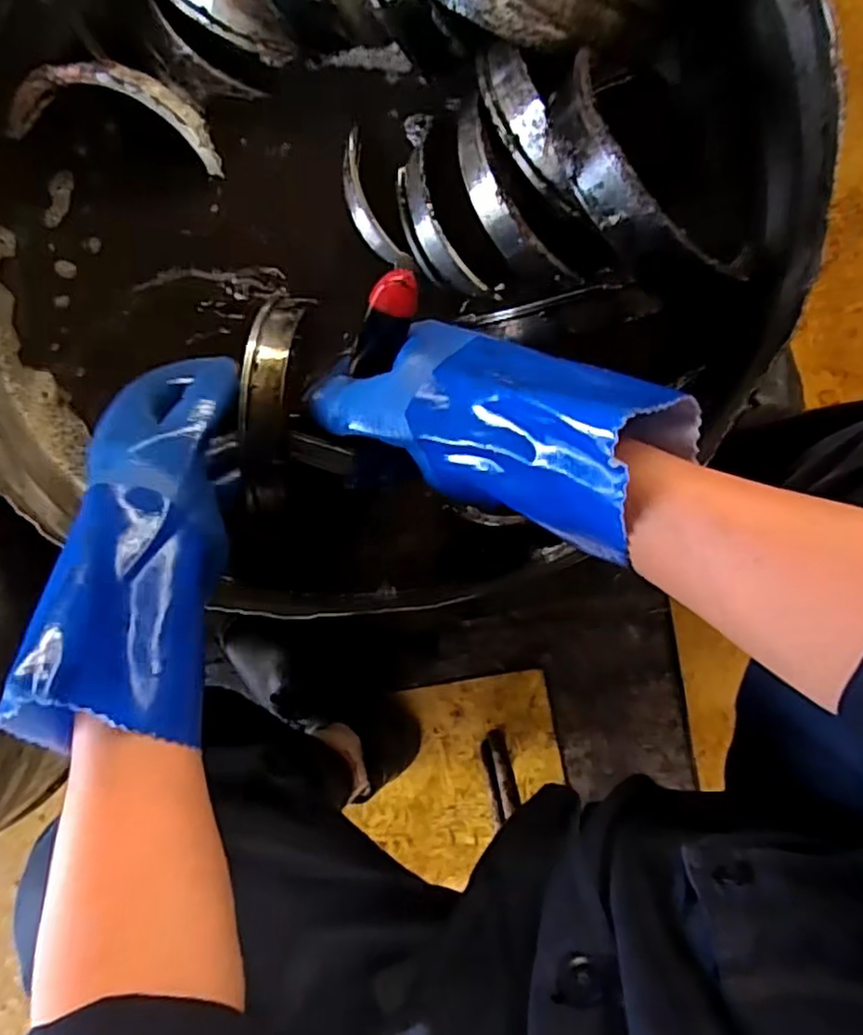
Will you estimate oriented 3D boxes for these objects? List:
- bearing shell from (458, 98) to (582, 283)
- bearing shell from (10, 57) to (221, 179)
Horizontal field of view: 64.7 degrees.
[{"bbox_3d":[0.047,-0.215,0.460,0.039,0.031,0.141,-31,94,7],"label":"bearing shell"},{"bbox_3d":[-0.224,-0.286,0.475,0.155,0.033,0.054,12,97,3],"label":"bearing shell"}]

